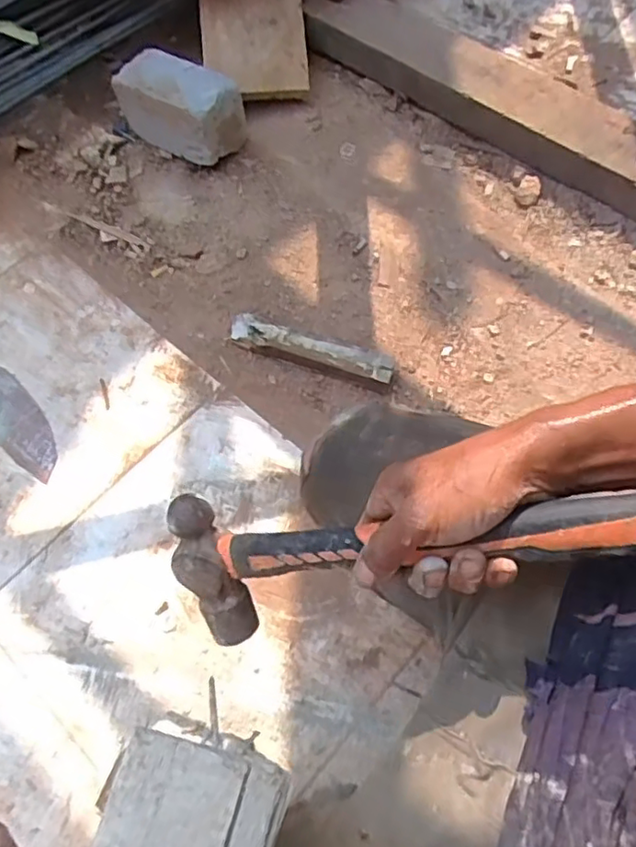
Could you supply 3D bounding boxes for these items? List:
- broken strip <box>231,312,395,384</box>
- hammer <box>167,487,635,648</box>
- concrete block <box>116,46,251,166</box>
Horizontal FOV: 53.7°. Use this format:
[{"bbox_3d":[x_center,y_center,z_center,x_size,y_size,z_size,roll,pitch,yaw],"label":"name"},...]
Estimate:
[{"bbox_3d":[-0.010,-0.099,0.826,0.223,0.035,0.035,17,66,12],"label":"broken strip"},{"bbox_3d":[0.057,0.064,0.396,0.357,0.036,0.113,-18,102,27],"label":"hammer"},{"bbox_3d":[-0.213,-0.492,0.986,0.179,0.116,0.091,27,68,16],"label":"concrete block"}]

